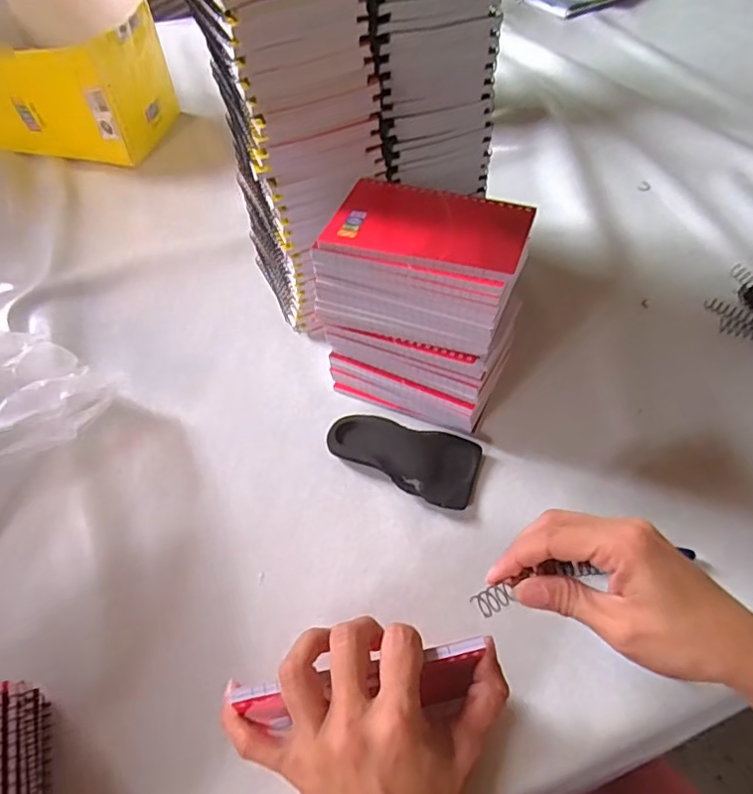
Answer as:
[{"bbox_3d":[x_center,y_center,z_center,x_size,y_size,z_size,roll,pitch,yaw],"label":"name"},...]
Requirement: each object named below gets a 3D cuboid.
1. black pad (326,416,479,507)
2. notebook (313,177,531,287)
[{"bbox_3d":[0.019,0.049,0.442,0.120,0.014,0.059,14,55,13],"label":"black pad"},{"bbox_3d":[0.036,-0.116,0.375,0.129,0.008,0.081,15,55,14],"label":"notebook"}]

